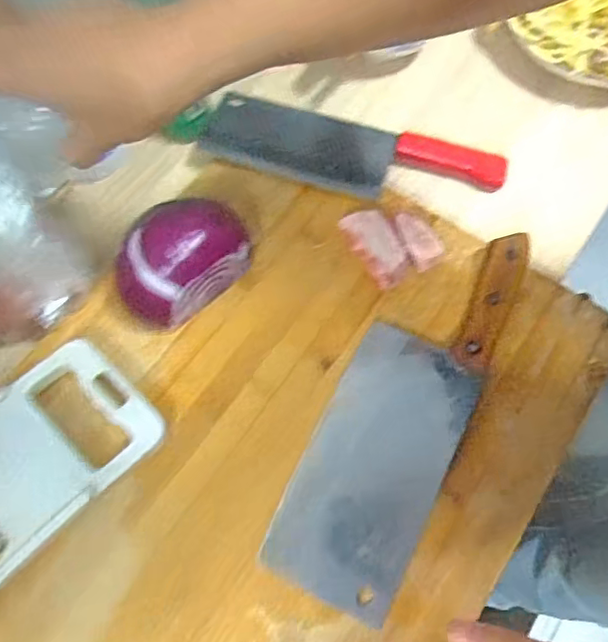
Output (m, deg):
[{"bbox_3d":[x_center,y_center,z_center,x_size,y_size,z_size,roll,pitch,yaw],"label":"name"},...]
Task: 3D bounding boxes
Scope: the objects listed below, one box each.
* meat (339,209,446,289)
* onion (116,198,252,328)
[{"bbox_3d":[0.069,-0.065,0.466,0.062,0.019,0.068,-30,69,-11],"label":"meat"},{"bbox_3d":[-0.092,-0.048,0.438,0.103,0.055,0.072,-36,70,-13],"label":"onion"}]

